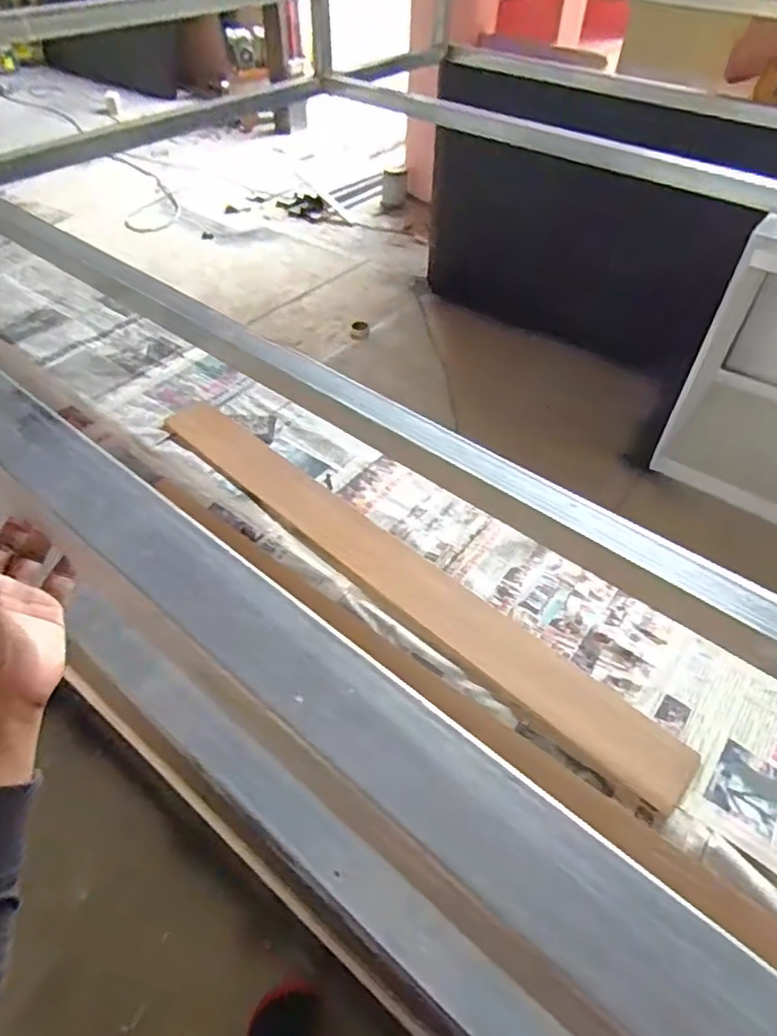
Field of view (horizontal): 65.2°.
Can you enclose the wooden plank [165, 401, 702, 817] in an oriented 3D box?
[{"bbox_3d":[-0.017,0.050,0.811,0.872,0.028,0.085,35,57,26],"label":"wooden plank"}]

